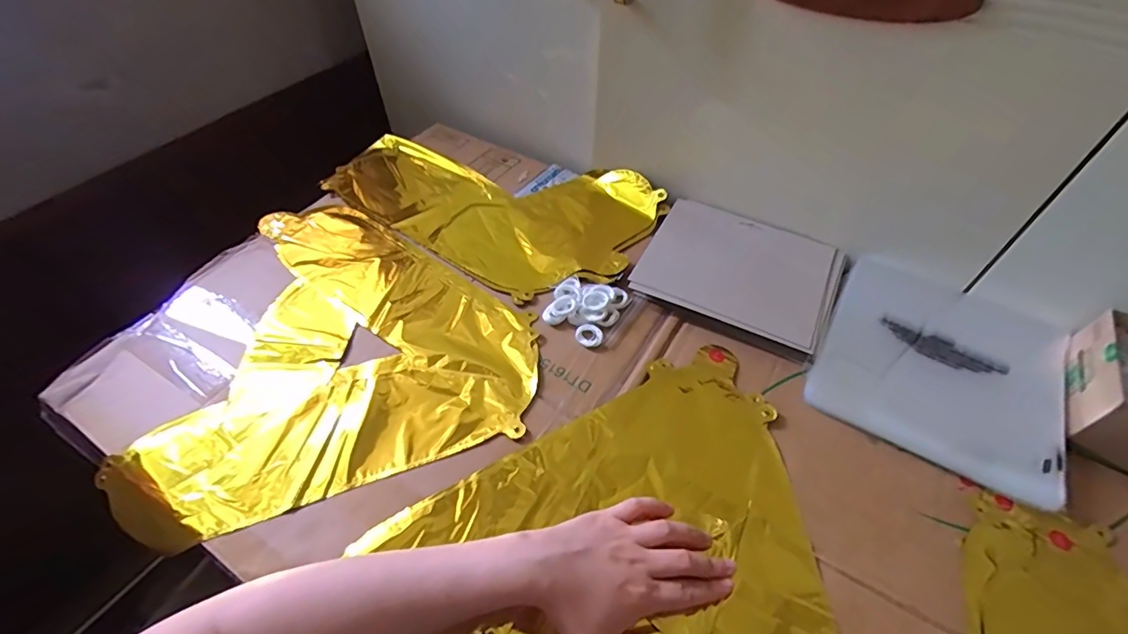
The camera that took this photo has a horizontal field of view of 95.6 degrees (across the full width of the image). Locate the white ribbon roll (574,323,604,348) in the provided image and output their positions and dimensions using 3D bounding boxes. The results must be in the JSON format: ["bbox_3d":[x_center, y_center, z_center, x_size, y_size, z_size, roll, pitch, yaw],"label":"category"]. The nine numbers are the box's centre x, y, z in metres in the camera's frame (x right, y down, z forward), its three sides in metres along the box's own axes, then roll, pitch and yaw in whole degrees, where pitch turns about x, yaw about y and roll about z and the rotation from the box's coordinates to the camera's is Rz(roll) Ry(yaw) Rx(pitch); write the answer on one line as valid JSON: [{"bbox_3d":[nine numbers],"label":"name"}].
[{"bbox_3d":[0.026,0.019,0.518,0.027,0.007,0.026,1,51,-1],"label":"white ribbon roll"}]

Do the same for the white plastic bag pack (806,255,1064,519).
[{"bbox_3d":[0.366,0.039,0.500,0.200,0.017,0.223,28,56,19],"label":"white plastic bag pack"}]

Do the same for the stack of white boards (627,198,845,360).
[{"bbox_3d":[0.196,-0.054,0.572,0.198,0.019,0.164,22,54,16],"label":"stack of white boards"}]

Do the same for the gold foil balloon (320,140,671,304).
[{"bbox_3d":[-0.095,-0.154,0.663,0.411,0.030,0.245,29,56,20],"label":"gold foil balloon"}]

